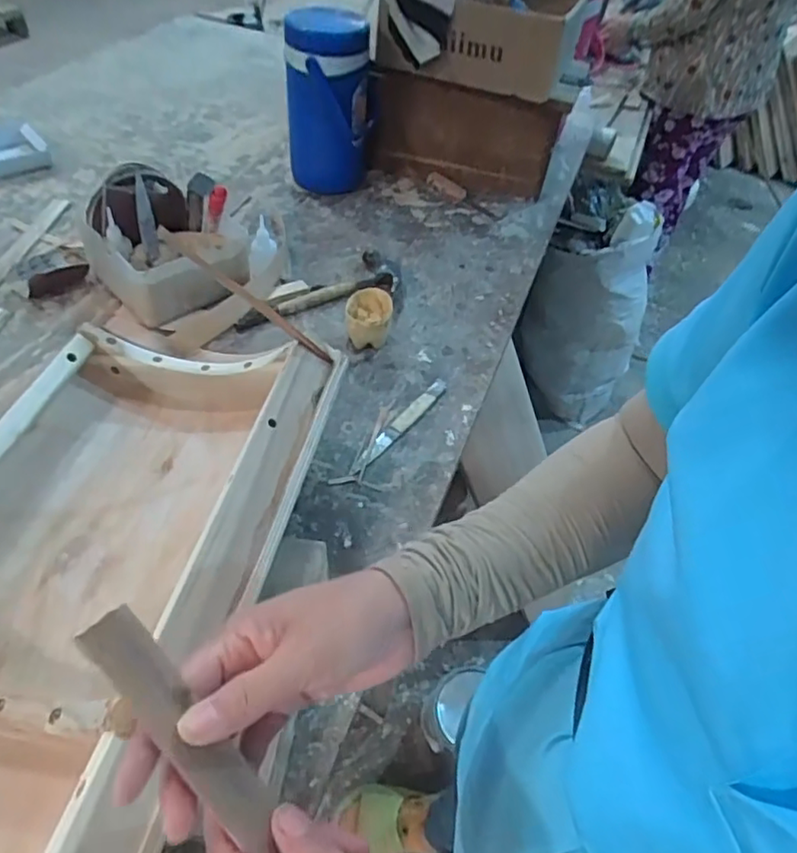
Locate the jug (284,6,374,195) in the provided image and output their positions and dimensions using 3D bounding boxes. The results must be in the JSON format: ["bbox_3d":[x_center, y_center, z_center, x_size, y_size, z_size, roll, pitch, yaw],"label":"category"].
[{"bbox_3d":[-0.108,-0.500,0.952,0.121,0.255,0.138,0,49,-7],"label":"jug"}]

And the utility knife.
[{"bbox_3d":[0.003,-0.003,0.679,0.019,0.005,0.170,32,53,20],"label":"utility knife"}]

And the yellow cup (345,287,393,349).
[{"bbox_3d":[-0.036,-0.131,0.746,0.054,0.057,0.058,3,48,-4],"label":"yellow cup"}]

